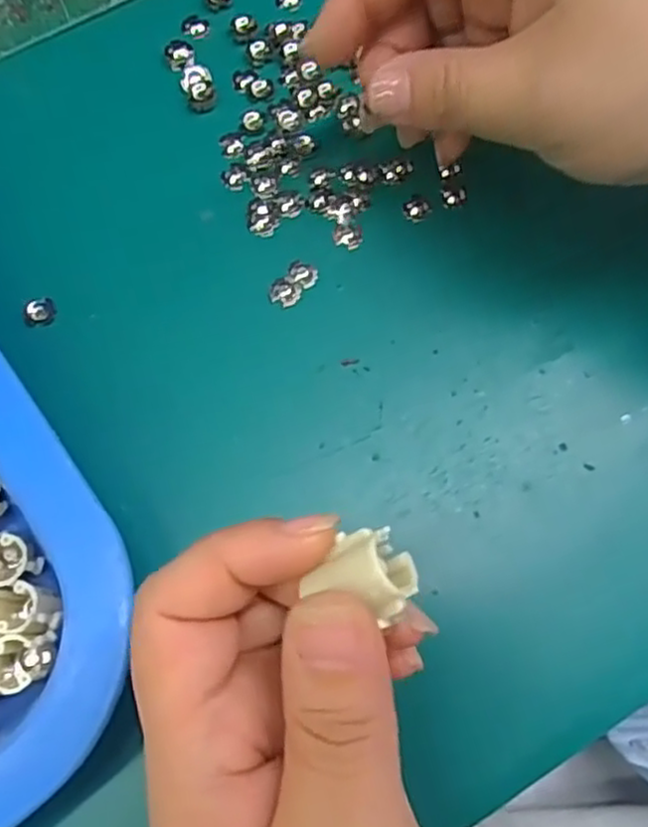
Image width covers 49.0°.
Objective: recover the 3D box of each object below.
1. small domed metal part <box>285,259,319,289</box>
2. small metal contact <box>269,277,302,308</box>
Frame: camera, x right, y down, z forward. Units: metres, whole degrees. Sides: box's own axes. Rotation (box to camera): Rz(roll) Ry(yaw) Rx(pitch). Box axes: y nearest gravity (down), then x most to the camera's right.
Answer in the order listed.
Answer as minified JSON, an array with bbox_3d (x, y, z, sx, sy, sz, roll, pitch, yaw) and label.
[{"bbox_3d":[-0.007,-0.048,0.241,0.011,0.004,0.009,25,75,8],"label":"small domed metal part"},{"bbox_3d":[-0.013,-0.041,0.239,0.011,0.004,0.009,25,76,8],"label":"small metal contact"}]

